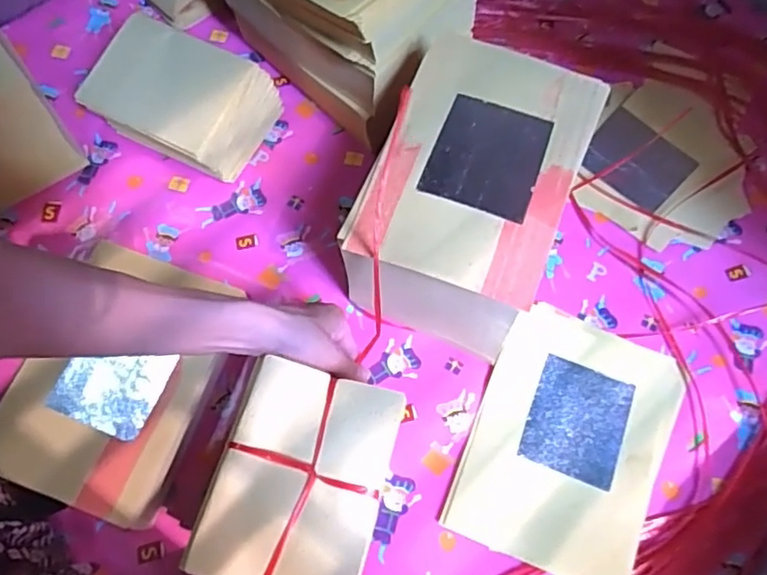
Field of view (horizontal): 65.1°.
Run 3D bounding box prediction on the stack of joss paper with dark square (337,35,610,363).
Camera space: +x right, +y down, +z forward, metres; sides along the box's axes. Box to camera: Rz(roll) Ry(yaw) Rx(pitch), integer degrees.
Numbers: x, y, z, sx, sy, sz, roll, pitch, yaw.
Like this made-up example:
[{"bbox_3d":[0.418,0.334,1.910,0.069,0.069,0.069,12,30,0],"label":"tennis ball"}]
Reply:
[{"bbox_3d":[0.079,-0.080,0.570,0.153,0.162,0.231,22,72,7],"label":"stack of joss paper with dark square"}]

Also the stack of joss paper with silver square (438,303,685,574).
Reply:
[{"bbox_3d":[0.174,0.144,0.569,0.171,0.013,0.234,23,70,10],"label":"stack of joss paper with silver square"}]

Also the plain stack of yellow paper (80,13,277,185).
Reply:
[{"bbox_3d":[-0.217,-0.201,0.650,0.163,0.104,0.125,27,73,9],"label":"plain stack of yellow paper"}]

